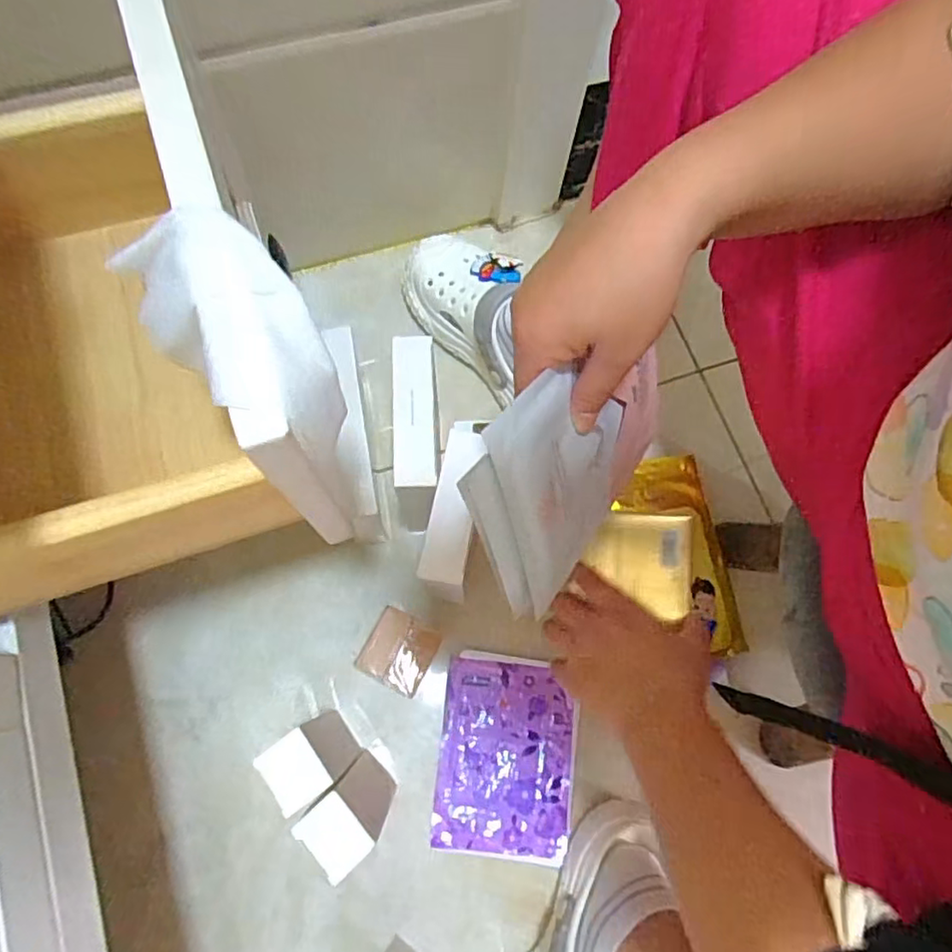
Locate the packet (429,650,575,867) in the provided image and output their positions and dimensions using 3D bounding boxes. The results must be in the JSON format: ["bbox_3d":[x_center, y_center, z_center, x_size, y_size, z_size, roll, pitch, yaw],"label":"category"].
[{"bbox_3d":[0.028,0.252,0.570,0.120,0.010,0.165,8,75,-3],"label":"packet"}]

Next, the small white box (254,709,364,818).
[{"bbox_3d":[-0.125,0.218,0.497,0.044,0.159,0.050,-36,81,-12],"label":"small white box"}]

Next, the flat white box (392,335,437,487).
[{"bbox_3d":[-0.048,-0.051,0.485,0.033,0.017,0.121,-2,76,-5],"label":"flat white box"}]

